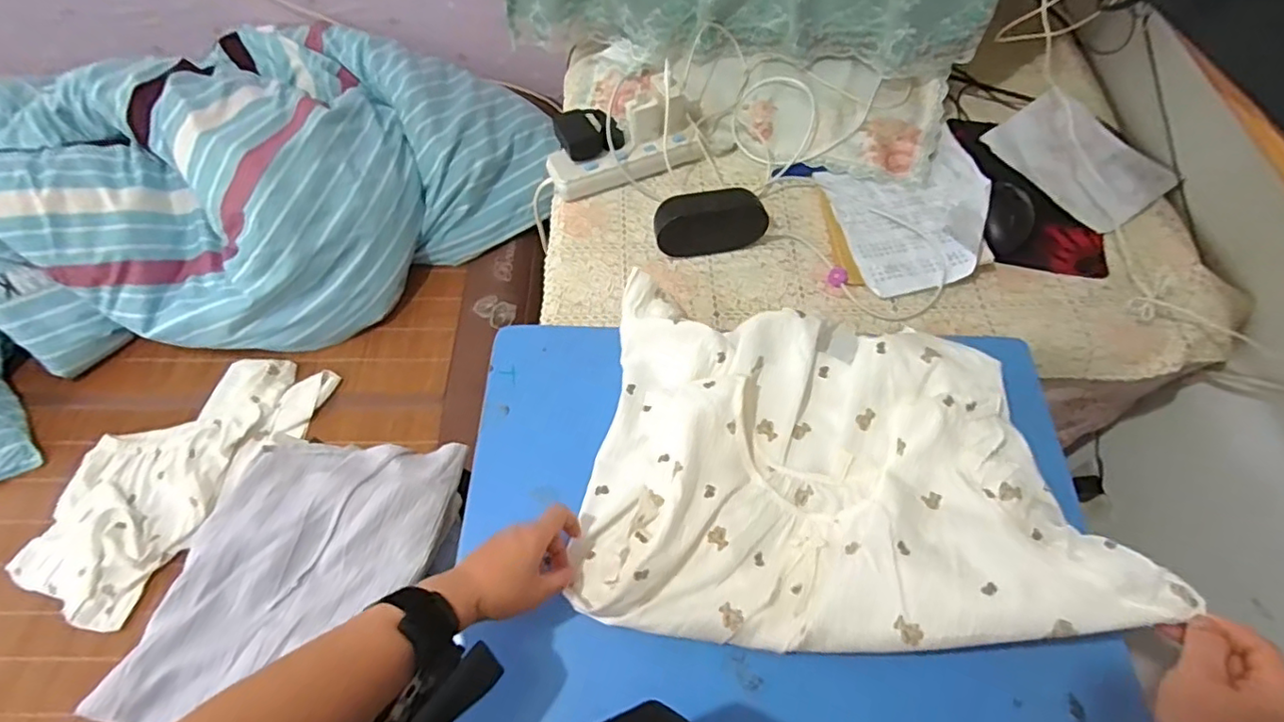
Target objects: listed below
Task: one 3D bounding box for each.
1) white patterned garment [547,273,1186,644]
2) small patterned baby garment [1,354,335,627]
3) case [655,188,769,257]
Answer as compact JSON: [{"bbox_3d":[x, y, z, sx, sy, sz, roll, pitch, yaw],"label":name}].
[{"bbox_3d":[0.163,0.078,0.543,0.401,0.119,0.330,6,61,3],"label":"white patterned garment"},{"bbox_3d":[-0.741,0.163,0.950,0.264,0.032,0.483,31,65,15],"label":"small patterned baby garment"},{"bbox_3d":[0.083,-0.169,0.735,0.136,0.067,0.055,-11,62,-7],"label":"case"}]

